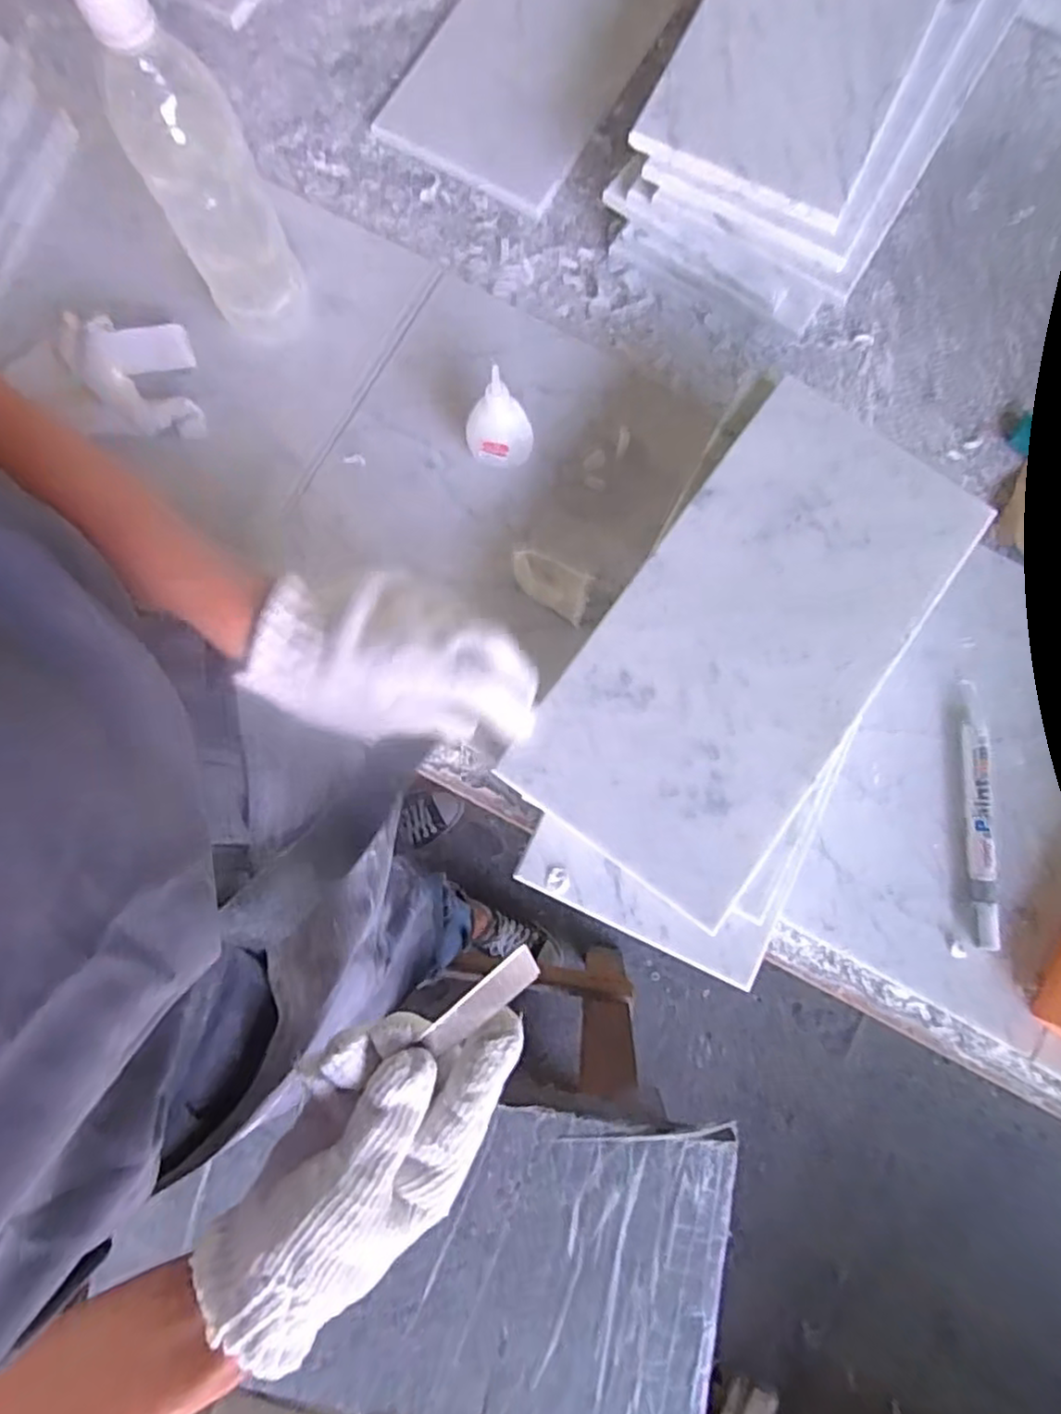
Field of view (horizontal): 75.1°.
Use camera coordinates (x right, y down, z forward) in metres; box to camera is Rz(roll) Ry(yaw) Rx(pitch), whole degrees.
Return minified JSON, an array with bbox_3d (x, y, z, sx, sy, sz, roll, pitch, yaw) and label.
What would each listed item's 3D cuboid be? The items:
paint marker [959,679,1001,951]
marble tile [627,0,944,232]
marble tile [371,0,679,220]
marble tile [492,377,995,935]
[{"bbox_3d":[0.301,0.070,0.463,0.019,0.022,0.175,2,80,1],"label":"paint marker"},{"bbox_3d":[0.202,-0.486,0.481,0.148,0.018,0.310,26,82,5],"label":"marble tile"},{"bbox_3d":[0.015,-0.548,0.557,0.152,0.013,0.307,29,82,6],"label":"marble tile"},{"bbox_3d":[0.129,-0.040,0.403,0.151,0.012,0.299,36,80,5],"label":"marble tile"}]

